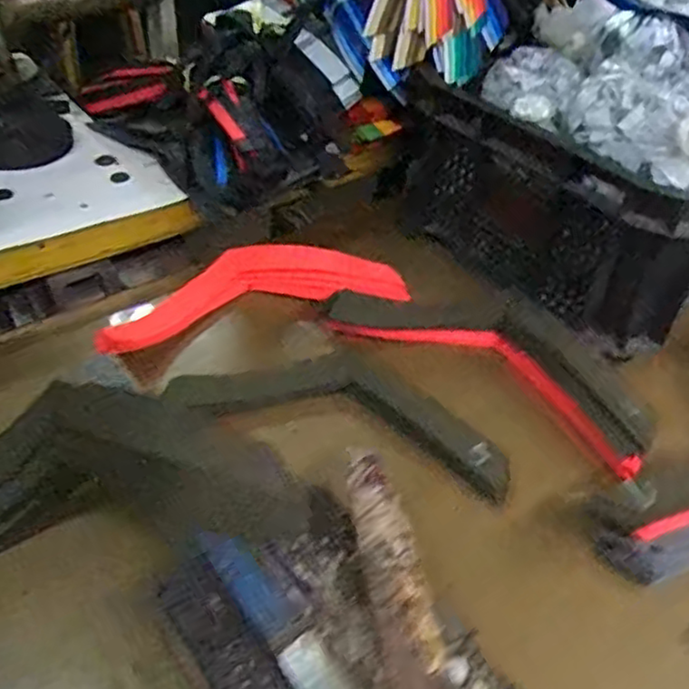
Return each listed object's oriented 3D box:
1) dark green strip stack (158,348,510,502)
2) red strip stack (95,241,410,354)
[{"bbox_3d":[0.000,0.055,0.669,0.331,0.027,0.125,17,43,14],"label":"dark green strip stack"},{"bbox_3d":[-0.108,-0.066,0.792,0.342,0.038,0.137,-14,44,-20],"label":"red strip stack"}]

